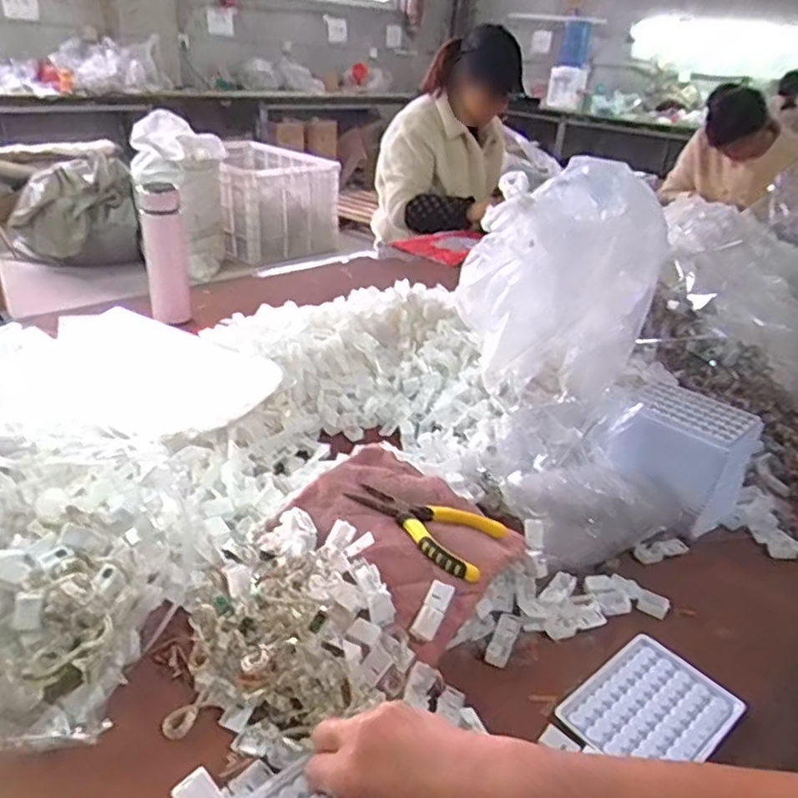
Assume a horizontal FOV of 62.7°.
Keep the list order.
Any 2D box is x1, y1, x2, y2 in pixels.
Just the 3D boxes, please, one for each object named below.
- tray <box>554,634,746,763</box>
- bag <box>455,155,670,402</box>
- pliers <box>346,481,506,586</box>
[{"bbox_3d":[0.200,0.248,0.522,0.126,0.009,0.095,-20,37,-36],"label":"tray"},{"bbox_3d":[0.208,-0.163,0.876,0.212,0.261,0.207,-4,30,-14],"label":"bag"},{"bbox_3d":[0.027,0.120,0.644,0.144,0.026,0.100,19,33,25],"label":"pliers"}]

